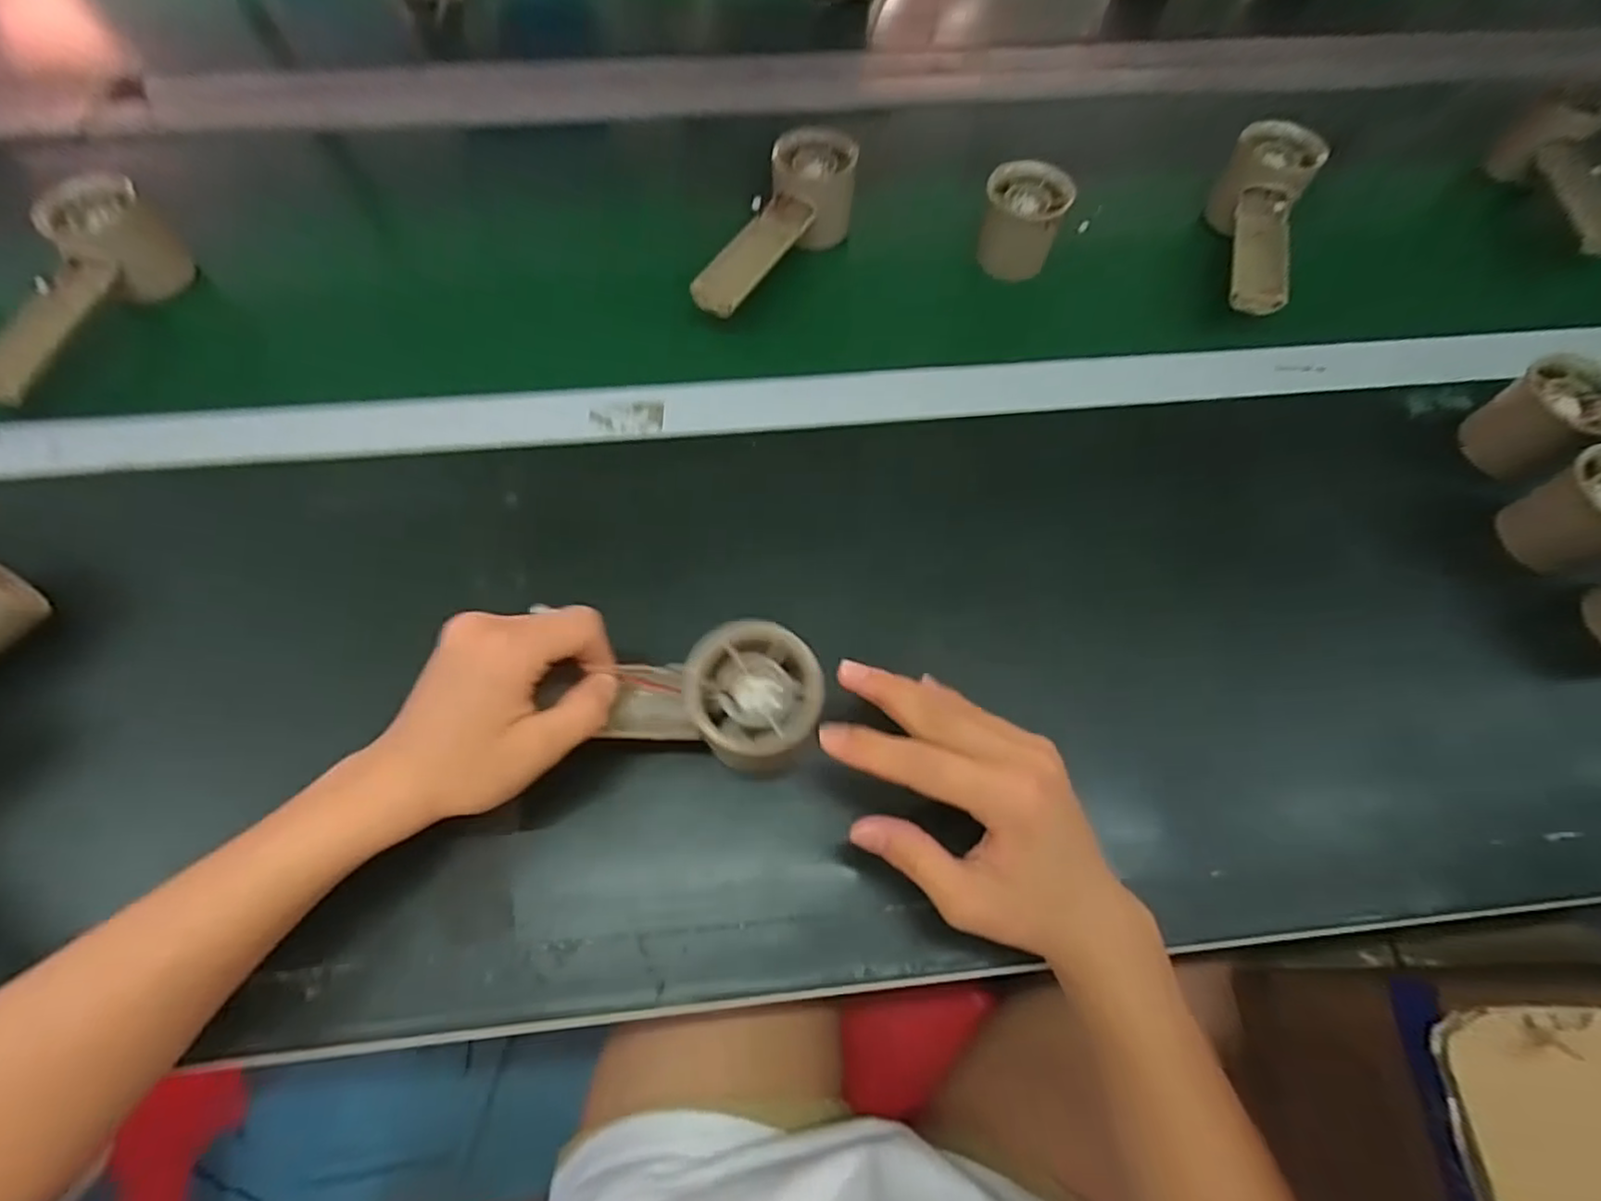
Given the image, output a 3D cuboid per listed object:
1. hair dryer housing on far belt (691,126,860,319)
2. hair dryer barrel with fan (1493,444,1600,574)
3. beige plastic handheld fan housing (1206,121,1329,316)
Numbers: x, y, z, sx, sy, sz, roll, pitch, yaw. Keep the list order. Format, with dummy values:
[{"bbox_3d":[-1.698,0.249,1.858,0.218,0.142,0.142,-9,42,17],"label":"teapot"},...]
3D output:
[{"bbox_3d":[-0.014,-0.247,0.472,0.056,0.061,0.147,23,66,9],"label":"hair dryer housing on far belt"},{"bbox_3d":[0.427,-0.046,0.378,0.051,0.057,0.056,-22,66,-13],"label":"hair dryer barrel with fan"},{"bbox_3d":[0.313,-0.256,0.487,0.056,0.065,0.148,22,66,9],"label":"beige plastic handheld fan housing"}]

